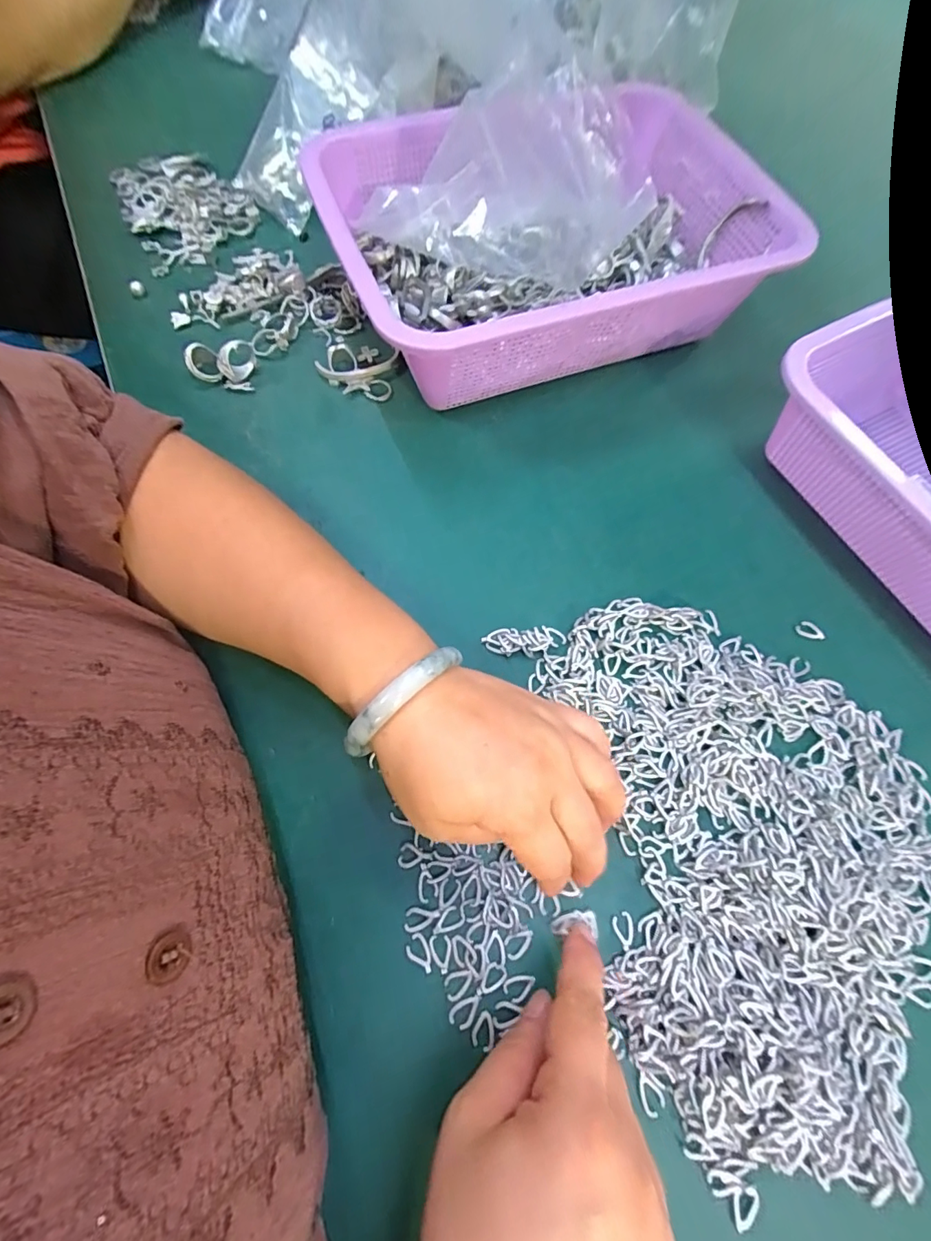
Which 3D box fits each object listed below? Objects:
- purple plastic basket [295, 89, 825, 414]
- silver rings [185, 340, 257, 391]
[{"bbox_3d":[0.060,-0.268,0.351,0.304,0.087,0.216,-19,70,-10],"label":"purple plastic basket"},{"bbox_3d":[-0.174,-0.183,0.335,0.045,0.028,0.025,0,68,-3],"label":"silver rings"}]

